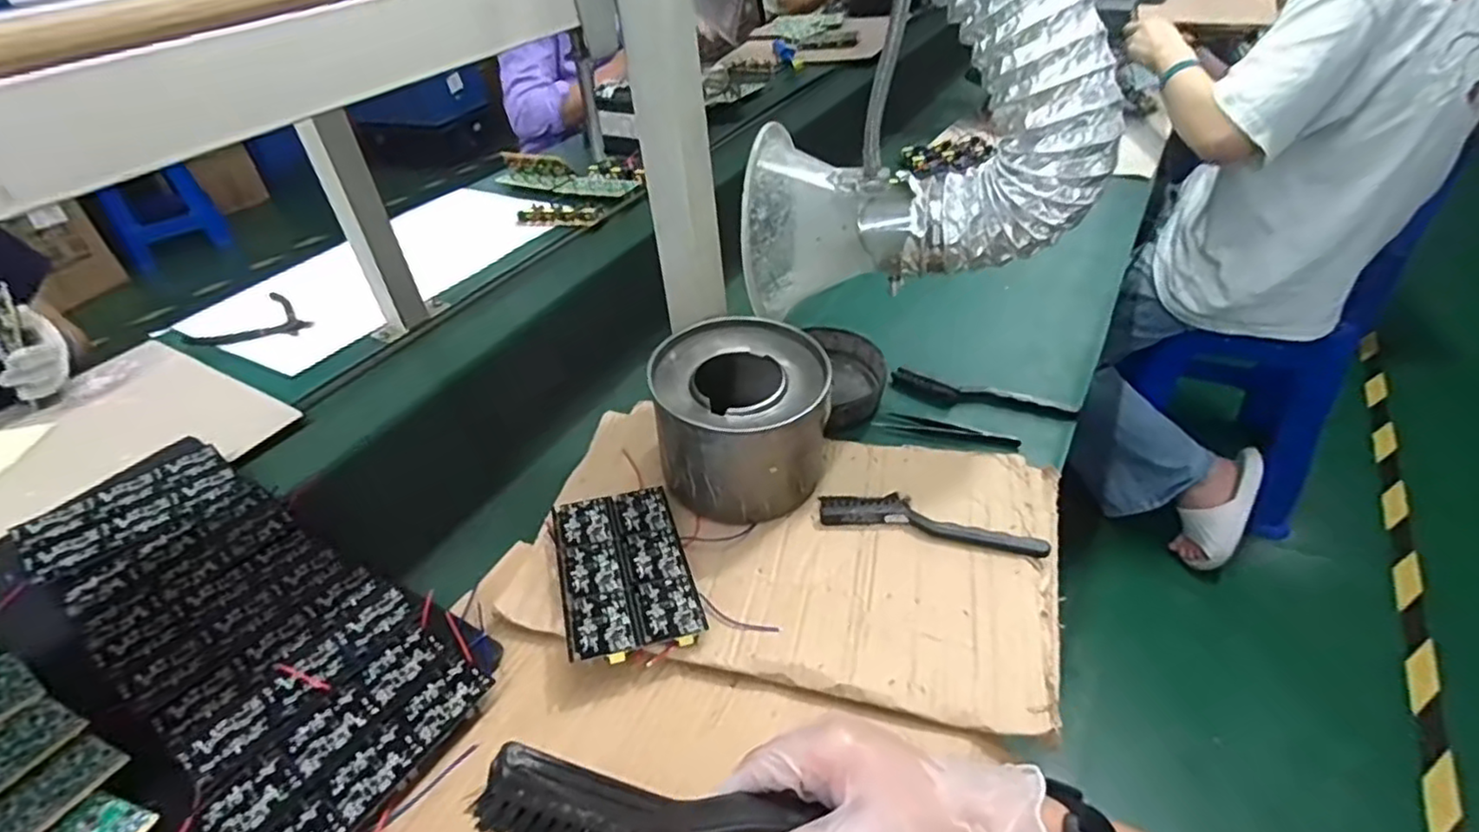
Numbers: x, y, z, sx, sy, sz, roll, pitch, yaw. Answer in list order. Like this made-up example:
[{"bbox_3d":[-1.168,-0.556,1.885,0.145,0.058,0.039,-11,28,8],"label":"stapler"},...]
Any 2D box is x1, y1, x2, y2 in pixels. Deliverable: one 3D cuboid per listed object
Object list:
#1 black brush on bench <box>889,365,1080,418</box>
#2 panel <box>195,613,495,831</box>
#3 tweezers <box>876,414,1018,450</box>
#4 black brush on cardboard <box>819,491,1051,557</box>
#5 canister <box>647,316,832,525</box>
[{"bbox_3d":[0.231,-0.018,0.672,0.170,0.015,0.029,14,43,23],"label":"black brush on bench"},{"bbox_3d":[-0.238,0.200,0.430,0.095,0.010,0.157,22,47,30],"label":"panel"},{"bbox_3d":[0.191,0.015,0.640,0.123,0.009,0.022,10,42,19],"label":"tweezers"},{"bbox_3d":[0.149,0.081,0.545,0.170,0.012,0.033,8,41,16],"label":"black brush on cardboard"},{"bbox_3d":[0.004,0.004,0.576,0.138,0.111,0.138,-3,39,4],"label":"canister"}]

